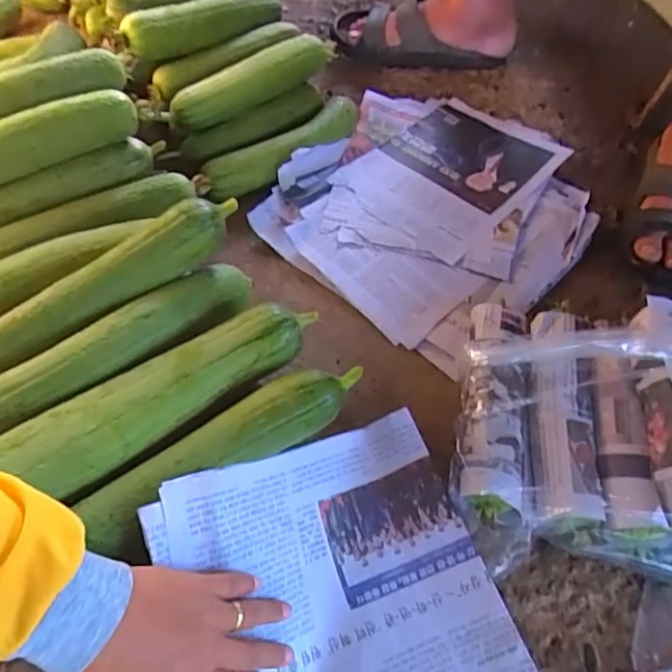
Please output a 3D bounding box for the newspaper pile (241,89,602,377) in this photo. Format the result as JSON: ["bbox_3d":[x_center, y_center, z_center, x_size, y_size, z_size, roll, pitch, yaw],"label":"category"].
[{"bbox_3d":[0.128,-0.172,0.698,0.329,0.034,0.380,38,63,20],"label":"newspaper pile"}]

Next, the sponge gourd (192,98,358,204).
[{"bbox_3d":[-0.063,-0.230,0.704,0.059,0.046,0.254,39,66,21],"label":"sponge gourd"}]

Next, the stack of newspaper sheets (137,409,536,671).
[{"bbox_3d":[0.000,0.204,0.417,0.253,0.102,0.266,-19,60,-15],"label":"stack of newspaper sheets"}]

